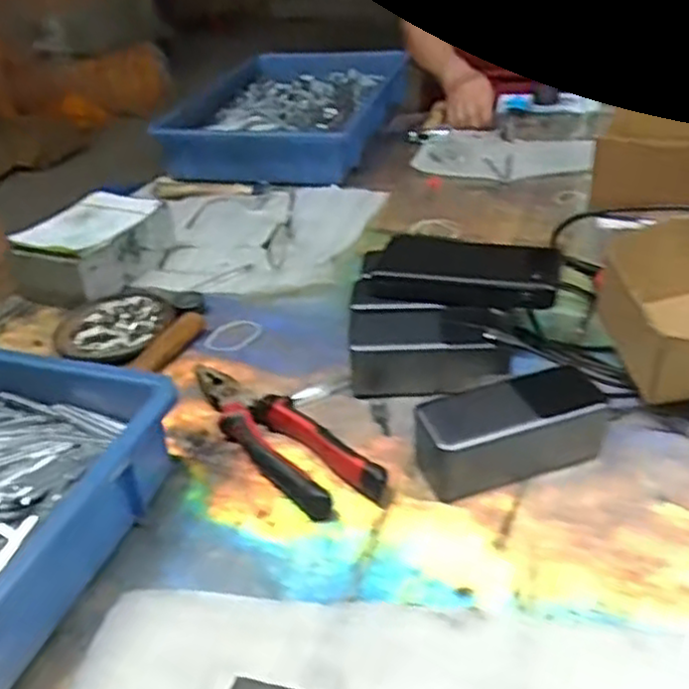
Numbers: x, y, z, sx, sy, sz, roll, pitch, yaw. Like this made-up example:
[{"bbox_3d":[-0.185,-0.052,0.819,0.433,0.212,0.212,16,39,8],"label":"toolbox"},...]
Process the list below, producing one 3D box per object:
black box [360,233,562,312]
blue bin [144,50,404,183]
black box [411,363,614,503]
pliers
[{"bbox_3d":[0.098,-0.063,0.638,0.167,0.027,0.070,6,36,17],"label":"black box"},{"bbox_3d":[-0.072,-0.375,1.169,0.300,0.086,0.477,3,35,13],"label":"blue bin"},{"bbox_3d":[0.117,0.063,0.516,0.131,0.052,0.057,-12,35,-9],"label":"black box"},{"bbox_3d":[-0.055,0.069,0.563,0.054,0.025,0.208,-30,41,-31],"label":"pliers"}]

